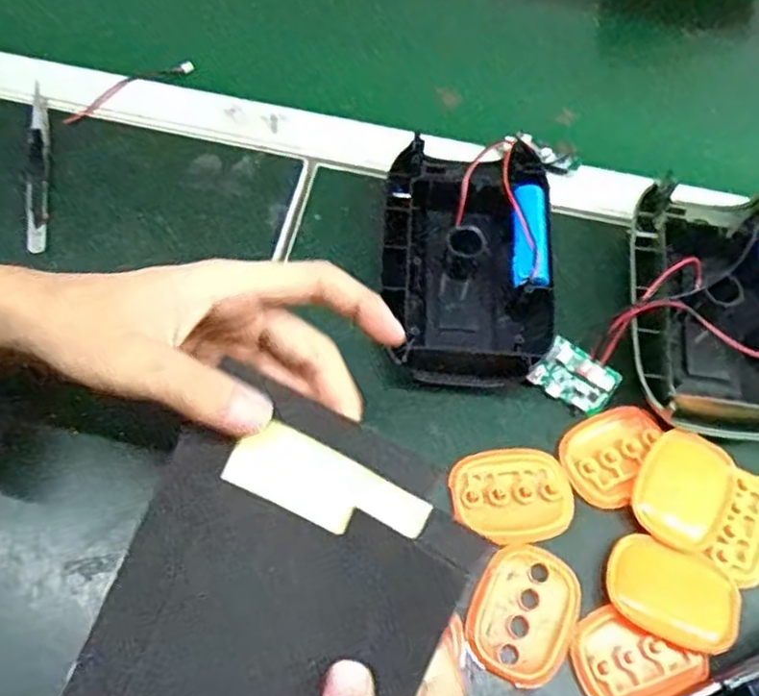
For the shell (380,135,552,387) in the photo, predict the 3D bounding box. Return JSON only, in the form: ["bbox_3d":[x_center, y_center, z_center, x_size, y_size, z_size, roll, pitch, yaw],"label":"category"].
[{"bbox_3d":[0.051,-0.052,0.410,0.095,0.037,0.147,1,62,-3],"label":"shell"}]

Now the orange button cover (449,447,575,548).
[{"bbox_3d":[0.069,0.075,0.365,0.061,0.004,0.048,-11,63,-9],"label":"orange button cover"}]

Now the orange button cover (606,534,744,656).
[{"bbox_3d":[0.143,0.118,0.345,0.061,0.006,0.045,24,63,9],"label":"orange button cover"}]

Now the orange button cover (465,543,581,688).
[{"bbox_3d":[0.069,0.126,0.340,0.048,0.004,0.063,21,63,7],"label":"orange button cover"}]

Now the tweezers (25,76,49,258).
[{"bbox_3d":[-0.211,-0.112,0.437,0.014,0.008,0.118,-9,63,-8],"label":"tweezers"}]

